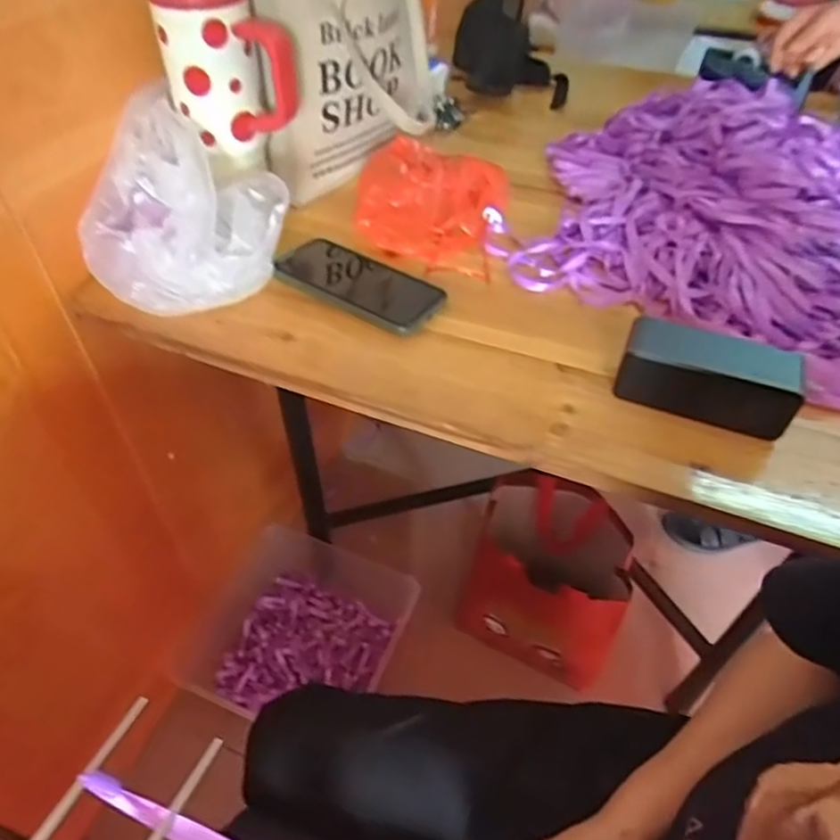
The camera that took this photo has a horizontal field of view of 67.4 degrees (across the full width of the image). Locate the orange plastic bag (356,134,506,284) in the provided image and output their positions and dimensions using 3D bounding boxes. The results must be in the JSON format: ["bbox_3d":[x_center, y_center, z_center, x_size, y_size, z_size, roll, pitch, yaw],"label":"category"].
[{"bbox_3d":[0.011,-0.235,0.665,0.152,0.046,0.178,10,48,8],"label":"orange plastic bag"}]

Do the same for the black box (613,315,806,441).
[{"bbox_3d":[0.222,-0.034,0.489,0.127,0.058,0.051,19,50,15],"label":"black box"}]

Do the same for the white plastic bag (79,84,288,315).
[{"bbox_3d":[-0.208,-0.189,0.581,0.194,0.113,0.173,16,49,13],"label":"white plastic bag"}]

